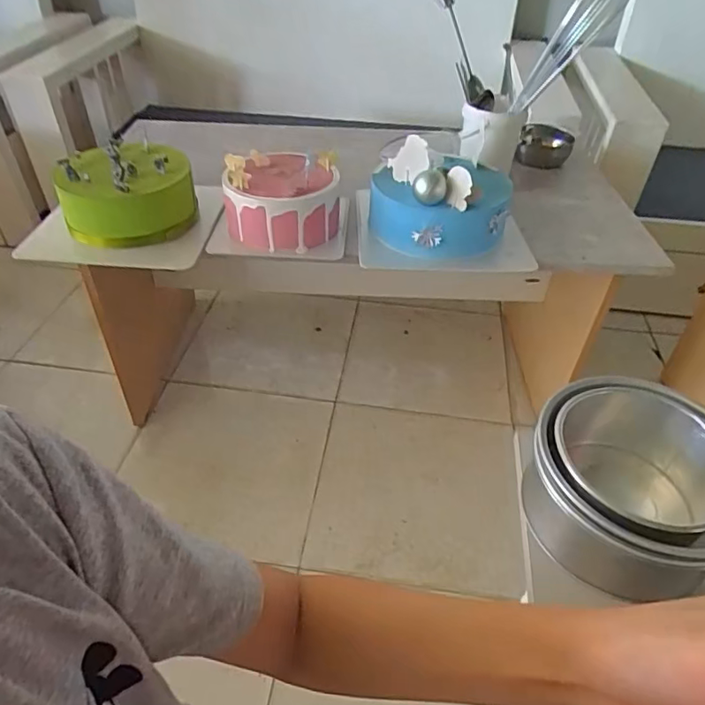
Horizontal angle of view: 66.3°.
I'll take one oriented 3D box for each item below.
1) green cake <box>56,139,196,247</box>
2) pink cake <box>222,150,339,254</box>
[{"bbox_3d":[-0.335,-0.239,0.813,0.183,0.101,0.144,-11,44,-14],"label":"green cake"},{"bbox_3d":[-0.105,-0.236,0.824,0.159,0.109,0.142,4,43,2],"label":"pink cake"}]

